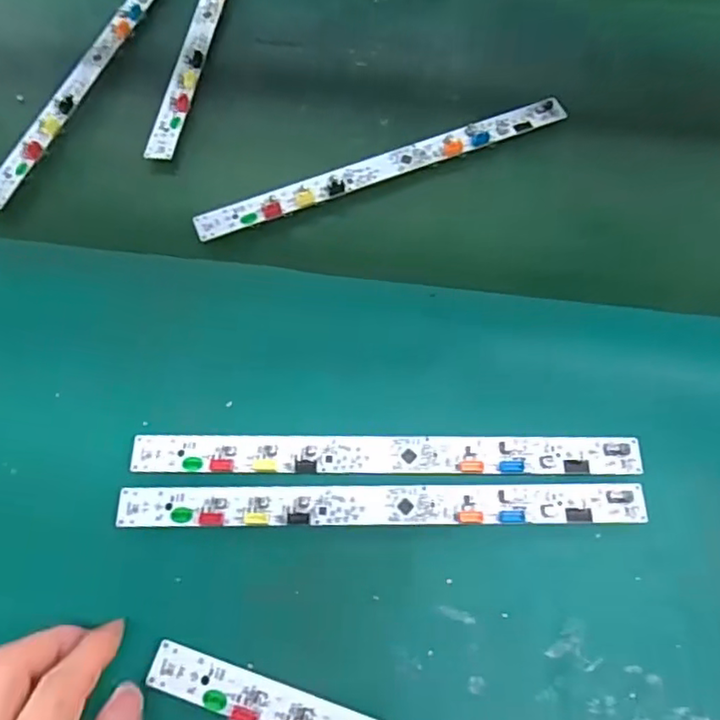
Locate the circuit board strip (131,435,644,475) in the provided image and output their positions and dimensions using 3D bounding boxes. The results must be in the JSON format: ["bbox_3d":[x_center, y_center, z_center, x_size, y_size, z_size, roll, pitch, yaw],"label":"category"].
[{"bbox_3d":[0.015,0.054,0.344,0.287,0.006,0.023,0,64,0],"label":"circuit board strip"}]

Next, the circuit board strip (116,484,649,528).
[{"bbox_3d":[0.011,0.081,0.334,0.287,0.010,0.023,0,64,0],"label":"circuit board strip"}]

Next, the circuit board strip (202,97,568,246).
[{"bbox_3d":[0.020,-0.144,0.440,0.288,0.006,0.022,-22,69,-9],"label":"circuit board strip"}]

